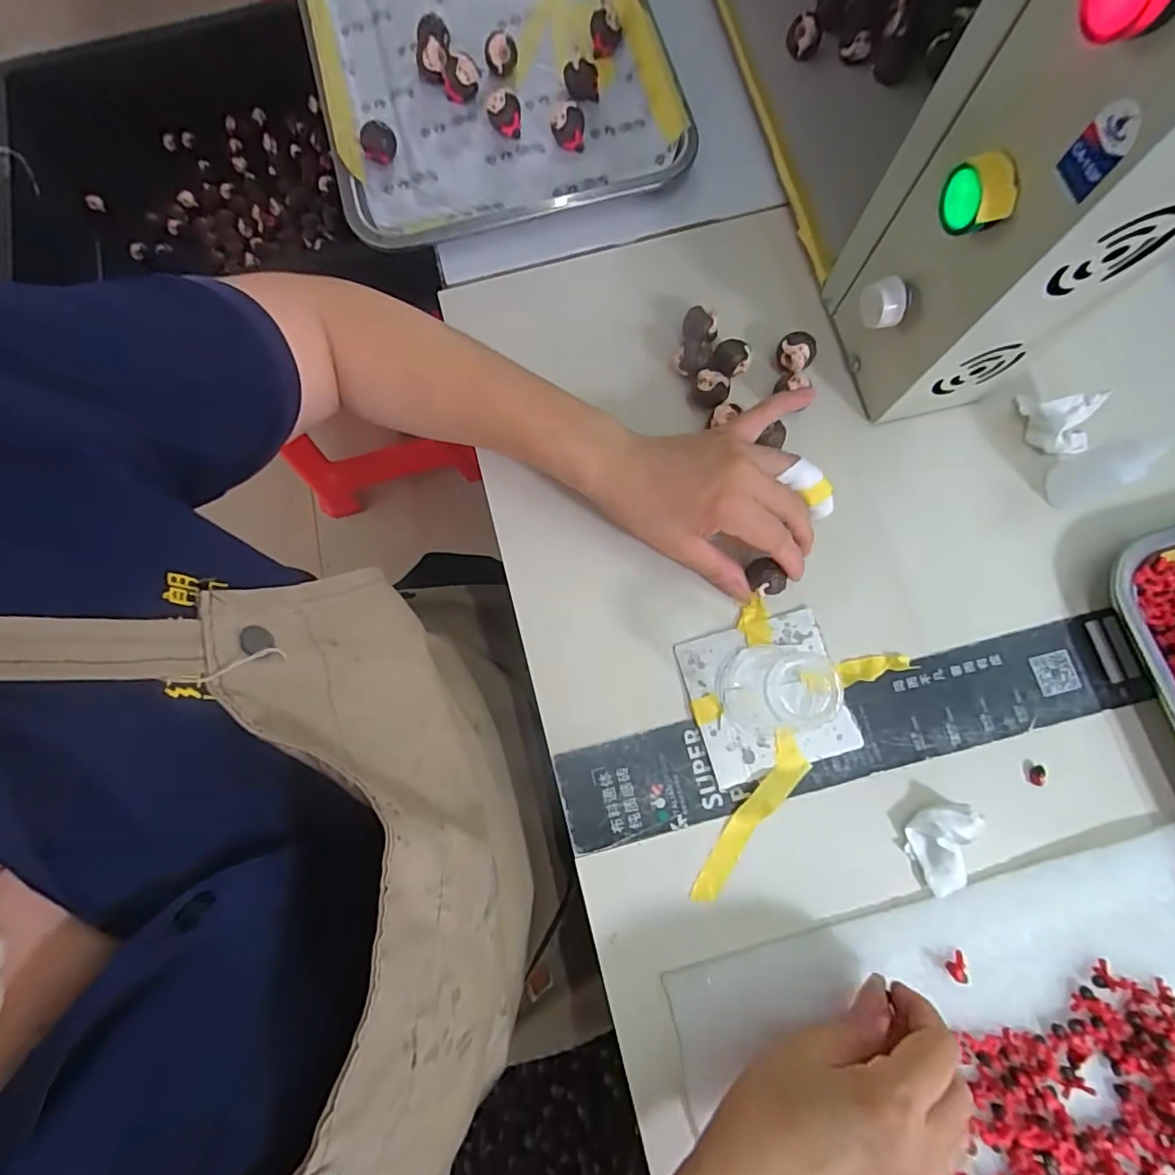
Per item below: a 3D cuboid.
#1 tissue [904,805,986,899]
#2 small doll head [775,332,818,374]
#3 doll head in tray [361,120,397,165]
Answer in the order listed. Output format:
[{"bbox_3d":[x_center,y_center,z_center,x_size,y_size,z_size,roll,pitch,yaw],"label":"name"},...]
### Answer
[{"bbox_3d":[0.204,0.147,0.322,0.037,0.017,0.050,30,80,7],"label":"tissue"},{"bbox_3d":[0.141,-0.159,0.385,0.025,0.022,0.021,30,80,7],"label":"small doll head"},{"bbox_3d":[-0.158,-0.335,0.425,0.022,0.020,0.021,2,78,2],"label":"doll head in tray"}]

